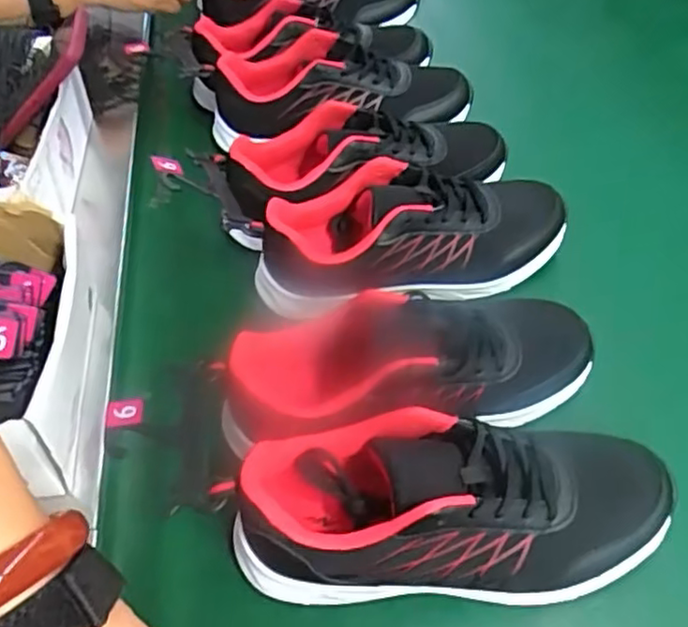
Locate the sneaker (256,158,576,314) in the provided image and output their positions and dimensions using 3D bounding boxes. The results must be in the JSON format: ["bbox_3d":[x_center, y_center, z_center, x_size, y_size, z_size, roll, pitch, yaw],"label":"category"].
[{"bbox_3d":[0.055,-0.067,0.547,0.250,0.082,0.096,-6,50,-3],"label":"sneaker"}]

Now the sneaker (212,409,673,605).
[{"bbox_3d":[0.063,0.113,0.392,0.255,0.085,0.087,0,50,3],"label":"sneaker"}]

